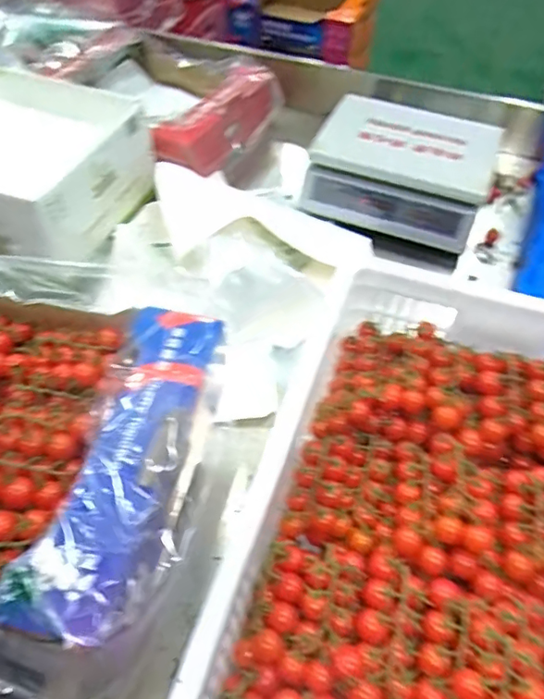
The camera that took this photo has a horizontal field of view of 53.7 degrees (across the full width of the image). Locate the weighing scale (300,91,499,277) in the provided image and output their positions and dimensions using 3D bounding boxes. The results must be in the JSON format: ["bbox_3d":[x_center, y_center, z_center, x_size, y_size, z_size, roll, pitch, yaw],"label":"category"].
[{"bbox_3d":[0.226,-0.307,0.957,0.285,0.136,0.285,16,56,12],"label":"weighing scale"}]

